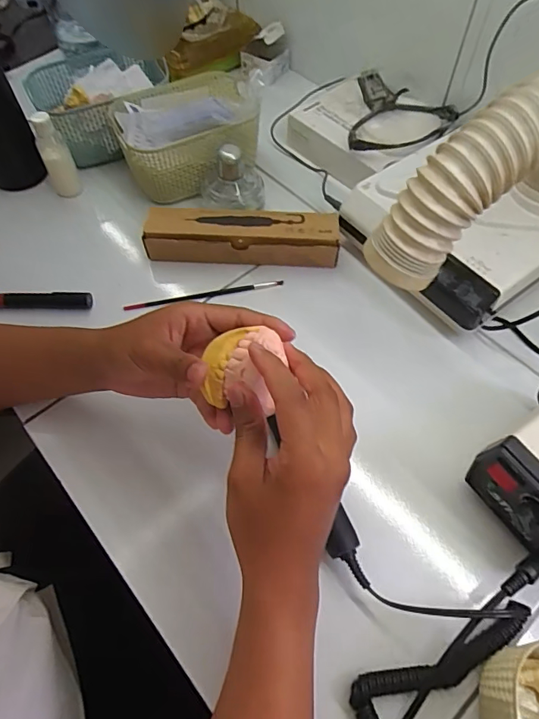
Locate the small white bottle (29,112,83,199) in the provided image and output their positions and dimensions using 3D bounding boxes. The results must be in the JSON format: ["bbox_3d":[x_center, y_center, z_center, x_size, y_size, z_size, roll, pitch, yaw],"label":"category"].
[{"bbox_3d":[-0.260,-0.244,0.579,0.034,0.102,0.027,-25,62,-14],"label":"small white bottle"}]

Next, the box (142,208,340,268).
[{"bbox_3d":[-0.031,-0.140,0.535,0.212,0.047,0.053,4,59,3],"label":"box"}]

